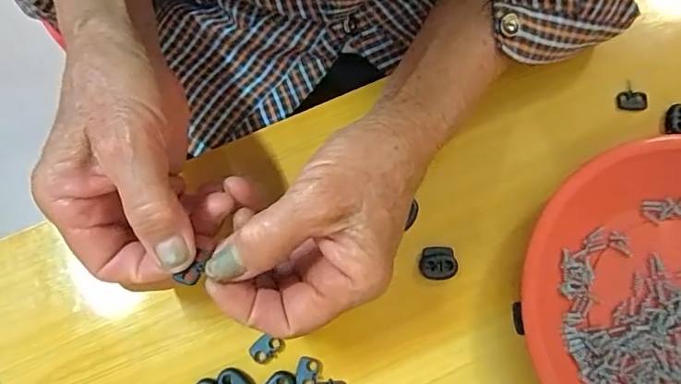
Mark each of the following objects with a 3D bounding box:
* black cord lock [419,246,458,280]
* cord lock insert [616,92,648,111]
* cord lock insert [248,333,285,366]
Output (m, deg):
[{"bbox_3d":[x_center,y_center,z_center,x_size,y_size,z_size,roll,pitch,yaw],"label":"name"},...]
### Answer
[{"bbox_3d":[0.058,0.042,0.303,0.021,0.004,0.019,-3,74,0],"label":"black cord lock"},{"bbox_3d":[0.188,-0.058,0.333,0.017,0.005,0.012,7,75,3],"label":"cord lock insert"},{"bbox_3d":[-0.043,0.089,0.295,0.018,0.004,0.014,-44,78,-10],"label":"cord lock insert"}]

